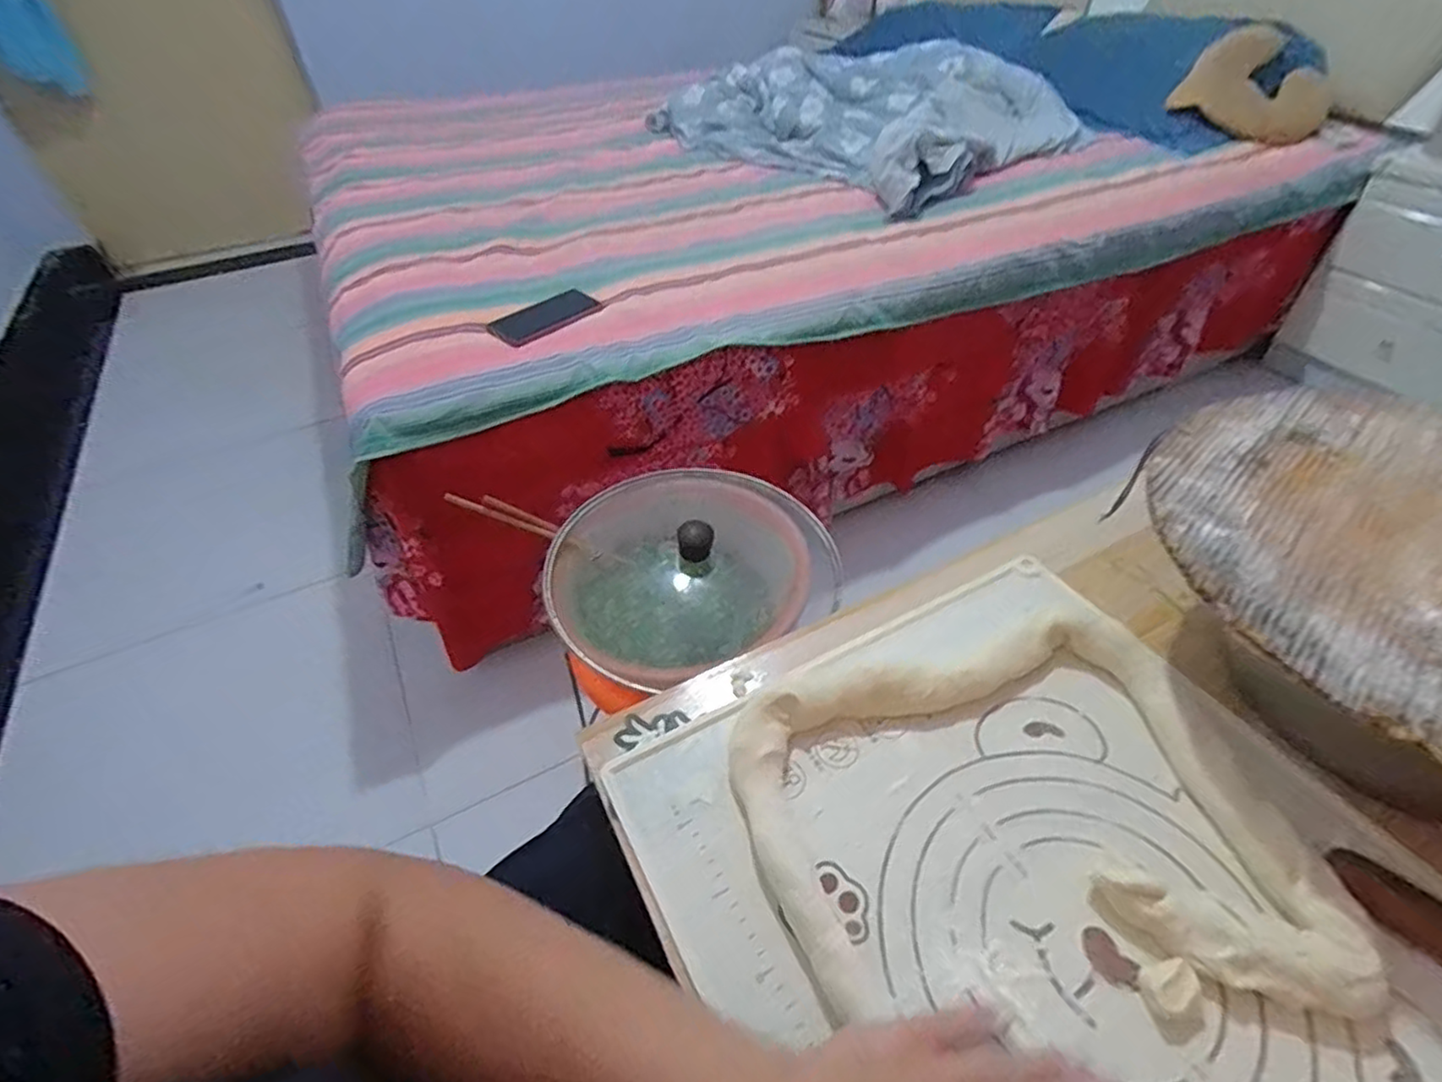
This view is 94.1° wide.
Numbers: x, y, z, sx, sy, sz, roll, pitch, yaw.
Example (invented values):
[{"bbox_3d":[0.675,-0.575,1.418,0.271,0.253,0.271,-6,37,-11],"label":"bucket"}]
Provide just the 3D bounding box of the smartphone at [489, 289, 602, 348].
[{"bbox_3d":[-0.264,-0.334,1.001,0.157,0.012,0.063,-34,73,-20],"label":"smartphone"}]

